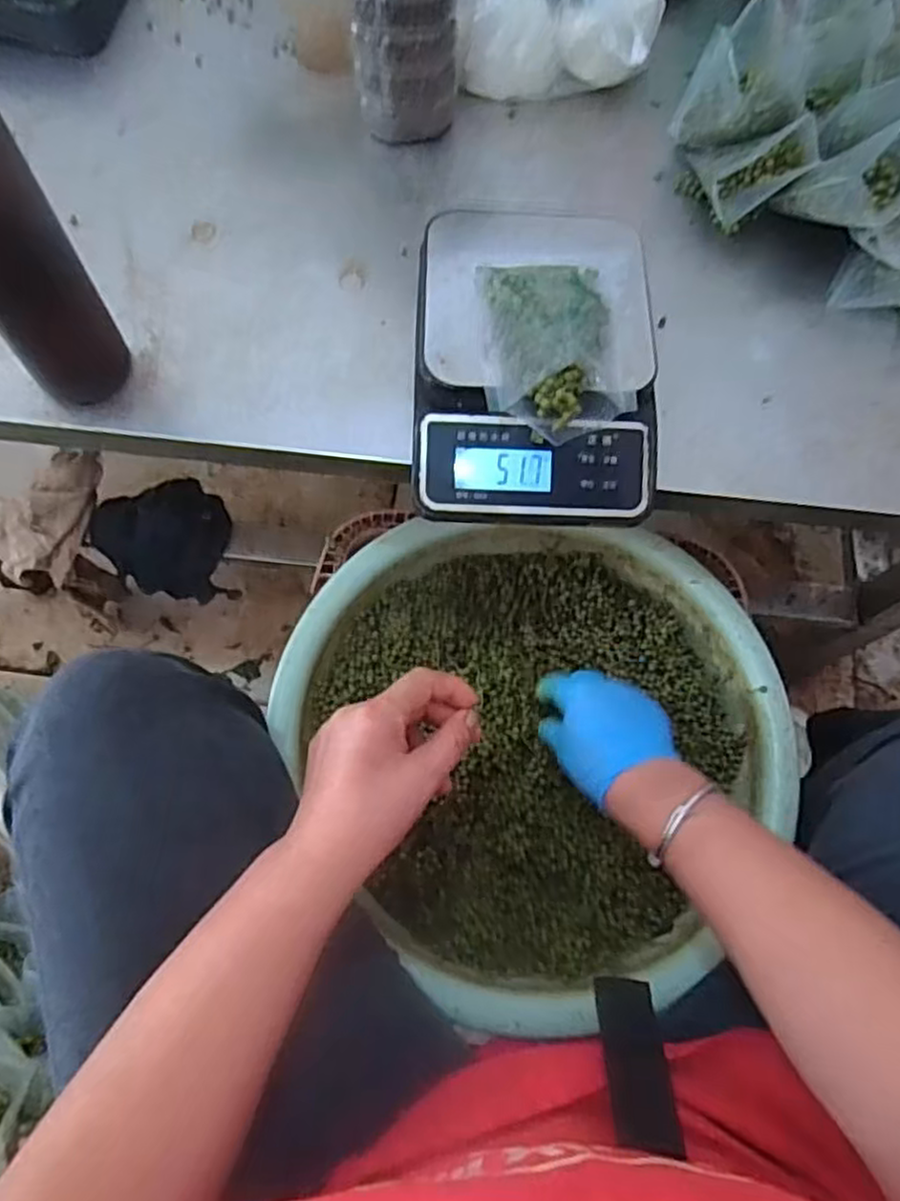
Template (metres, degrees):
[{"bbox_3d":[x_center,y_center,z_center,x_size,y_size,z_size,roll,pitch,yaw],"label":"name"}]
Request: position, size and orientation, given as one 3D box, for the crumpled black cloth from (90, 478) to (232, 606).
[{"bbox_3d":[-0.285,-0.062,0.743,0.121,0.082,0.112,-32,74,-12],"label":"crumpled black cloth"}]

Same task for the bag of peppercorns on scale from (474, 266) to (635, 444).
[{"bbox_3d":[0.062,-0.158,0.445,0.085,0.029,0.119,0,70,-2],"label":"bag of peppercorns on scale"}]

